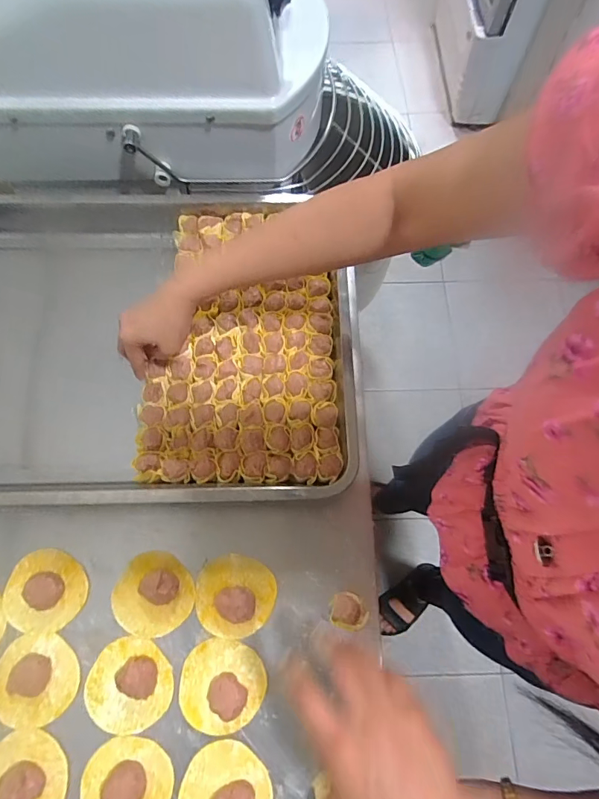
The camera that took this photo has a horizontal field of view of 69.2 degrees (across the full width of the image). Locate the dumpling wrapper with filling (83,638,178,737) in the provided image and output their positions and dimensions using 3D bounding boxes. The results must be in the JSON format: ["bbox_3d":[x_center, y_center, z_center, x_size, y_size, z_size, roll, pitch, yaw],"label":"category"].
[{"bbox_3d":[-0.168,0.279,0.425,0.081,0.015,0.079,0,71,-1],"label":"dumpling wrapper with filling"}]

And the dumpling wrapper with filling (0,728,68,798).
[{"bbox_3d":[-0.256,0.351,0.395,0.079,0.016,0.079,0,71,-1],"label":"dumpling wrapper with filling"}]

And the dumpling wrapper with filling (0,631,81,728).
[{"bbox_3d":[-0.263,0.276,0.425,0.082,0.010,0.079,0,71,-1],"label":"dumpling wrapper with filling"}]

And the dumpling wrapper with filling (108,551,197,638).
[{"bbox_3d":[-0.153,0.202,0.451,0.081,0.022,0.079,0,71,-1],"label":"dumpling wrapper with filling"}]

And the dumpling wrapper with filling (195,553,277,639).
[{"bbox_3d":[-0.067,0.204,0.453,0.081,0.019,0.077,0,71,-1],"label":"dumpling wrapper with filling"}]

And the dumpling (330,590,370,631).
[{"bbox_3d":[0.051,0.213,0.440,0.037,0.036,0.031,14,72,4],"label":"dumpling"}]

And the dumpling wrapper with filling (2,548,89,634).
[{"bbox_3d":[-0.267,0.199,0.451,0.081,0.020,0.078,0,71,-1],"label":"dumpling wrapper with filling"}]

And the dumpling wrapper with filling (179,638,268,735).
[{"bbox_3d":[-0.076,0.281,0.426,0.082,0.016,0.078,0,71,-1],"label":"dumpling wrapper with filling"}]

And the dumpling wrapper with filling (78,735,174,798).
[{"bbox_3d":[-0.161,0.357,0.396,0.082,0.018,0.078,0,71,-1],"label":"dumpling wrapper with filling"}]

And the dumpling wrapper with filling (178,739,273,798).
[{"bbox_3d":[-0.070,0.364,0.394,0.084,0.021,0.078,0,71,-1],"label":"dumpling wrapper with filling"}]

